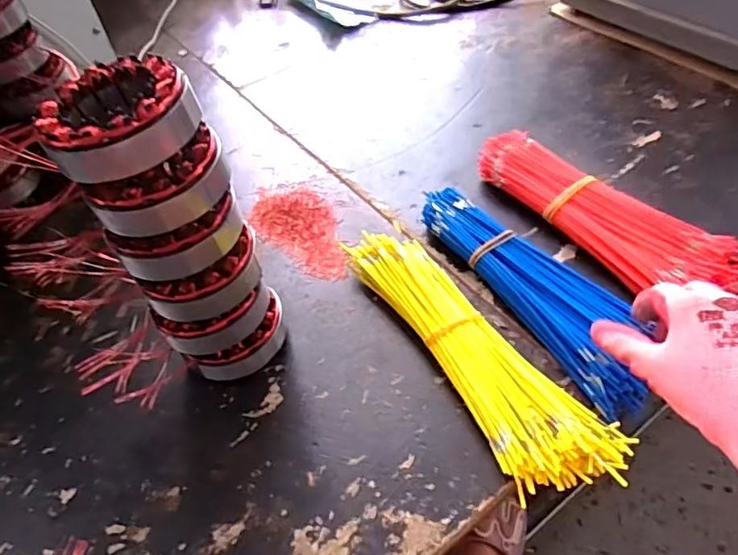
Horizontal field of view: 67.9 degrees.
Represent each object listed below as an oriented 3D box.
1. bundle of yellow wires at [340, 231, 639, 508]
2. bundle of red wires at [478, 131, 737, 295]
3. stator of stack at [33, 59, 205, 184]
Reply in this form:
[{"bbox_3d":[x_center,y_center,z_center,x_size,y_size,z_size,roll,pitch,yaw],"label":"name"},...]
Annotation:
[{"bbox_3d":[0.082,0.050,0.436,0.080,0.034,0.262,-26,53,-15],"label":"bundle of yellow wires"},{"bbox_3d":[0.216,-0.064,0.517,0.093,0.034,0.252,-29,54,-17],"label":"bundle of red wires"},{"bbox_3d":[-0.145,-0.093,0.316,0.081,0.033,0.077,-3,50,3],"label":"stator of stack"}]

